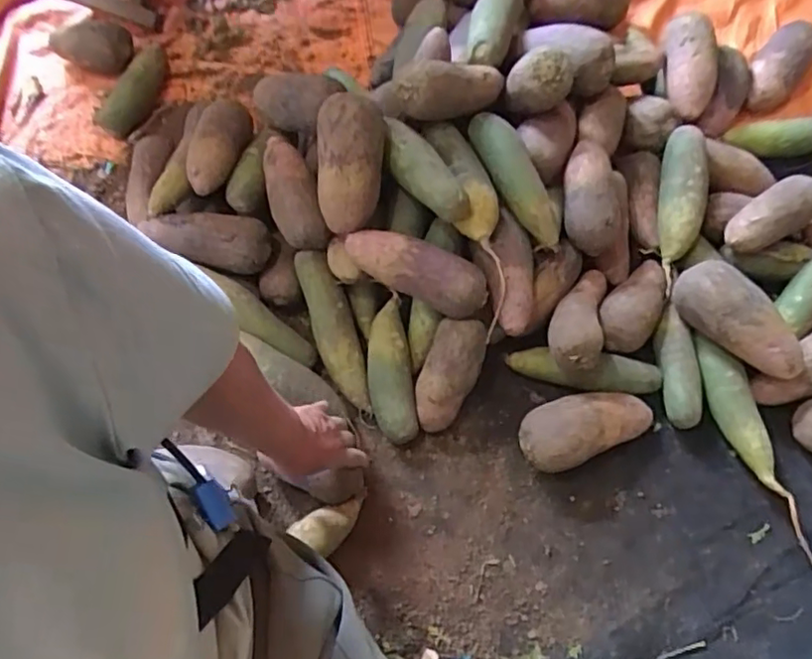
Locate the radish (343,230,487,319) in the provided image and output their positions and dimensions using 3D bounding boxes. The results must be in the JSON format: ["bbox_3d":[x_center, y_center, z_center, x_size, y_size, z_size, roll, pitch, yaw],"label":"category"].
[{"bbox_3d":[0.013,-0.071,0.765,0.174,0.064,0.062,23,70,10],"label":"radish"}]

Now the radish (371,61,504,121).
[{"bbox_3d":[0.050,-0.309,0.793,0.169,0.066,0.055,-16,68,-25],"label":"radish"}]

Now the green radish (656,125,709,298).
[{"bbox_3d":[0.382,-0.168,0.857,0.061,0.049,0.236,8,83,4],"label":"green radish"}]

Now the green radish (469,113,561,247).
[{"bbox_3d":[0.142,-0.192,0.797,0.061,0.052,0.189,-33,93,-12],"label":"green radish"}]

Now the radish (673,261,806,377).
[{"bbox_3d":[0.418,-0.006,0.787,0.068,0.082,0.176,-34,72,-12],"label":"radish"}]

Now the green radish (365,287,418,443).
[{"bbox_3d":[-0.021,0.051,0.809,0.056,0.047,0.183,-6,68,-2],"label":"green radish"}]

